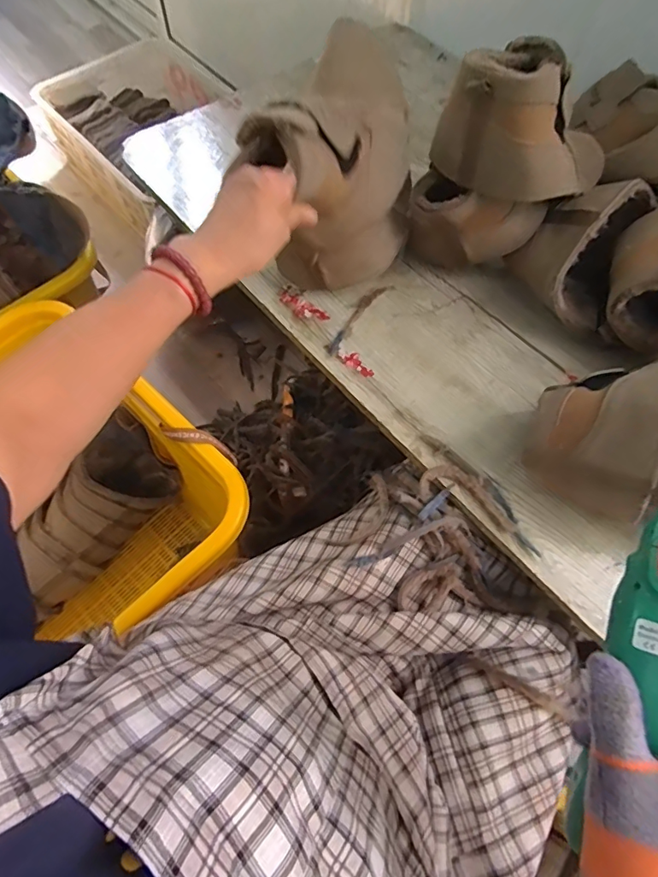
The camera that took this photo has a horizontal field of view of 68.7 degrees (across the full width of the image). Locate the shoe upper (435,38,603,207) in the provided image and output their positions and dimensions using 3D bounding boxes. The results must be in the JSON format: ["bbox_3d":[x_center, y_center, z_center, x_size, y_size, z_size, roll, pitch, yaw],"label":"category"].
[{"bbox_3d":[0.190,-0.307,0.473,0.100,0.102,0.143,-37,71,-17],"label":"shoe upper"}]

